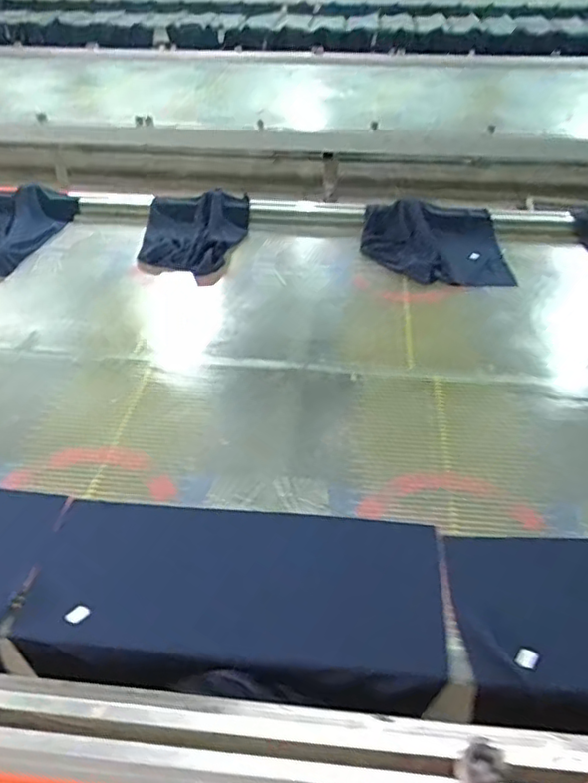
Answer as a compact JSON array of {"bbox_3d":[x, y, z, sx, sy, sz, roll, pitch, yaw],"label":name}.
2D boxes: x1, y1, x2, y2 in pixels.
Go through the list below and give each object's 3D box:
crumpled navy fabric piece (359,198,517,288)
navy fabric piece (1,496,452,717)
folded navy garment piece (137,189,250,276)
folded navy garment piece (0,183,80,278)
[{"bbox_3d":[0.317,-0.351,1.414,0.321,0.075,0.382,2,39,2],"label":"crumpled navy fabric piece"},{"bbox_3d":[-0.072,0.244,0.756,0.491,0.024,0.249,3,37,4],"label":"navy fabric piece"},{"bbox_3d":[-0.239,-0.377,1.467,0.251,0.069,0.297,2,39,2],"label":"folded navy garment piece"},{"bbox_3d":[-0.683,-0.388,1.481,0.269,0.052,0.367,3,39,4],"label":"folded navy garment piece"}]

